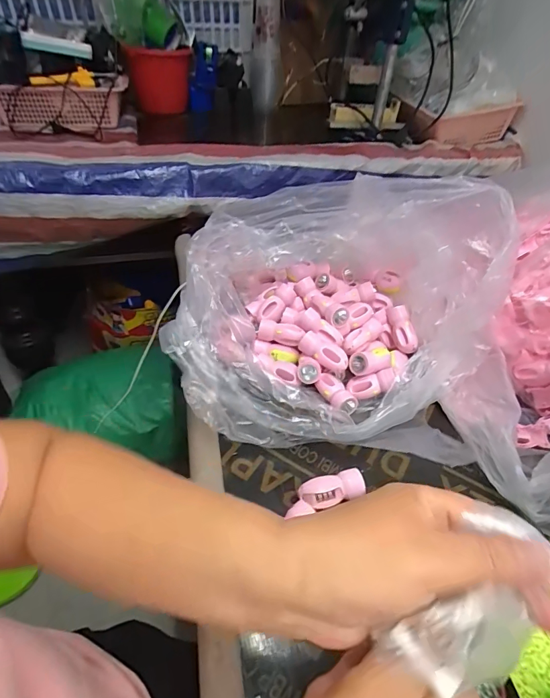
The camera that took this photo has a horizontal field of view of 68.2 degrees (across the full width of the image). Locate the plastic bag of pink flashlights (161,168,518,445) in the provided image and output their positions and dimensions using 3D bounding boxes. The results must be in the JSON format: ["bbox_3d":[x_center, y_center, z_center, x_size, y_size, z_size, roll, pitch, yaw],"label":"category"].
[{"bbox_3d":[0.064,-0.077,0.506,0.365,0.212,0.316,-3,43,-8],"label":"plastic bag of pink flashlights"}]

